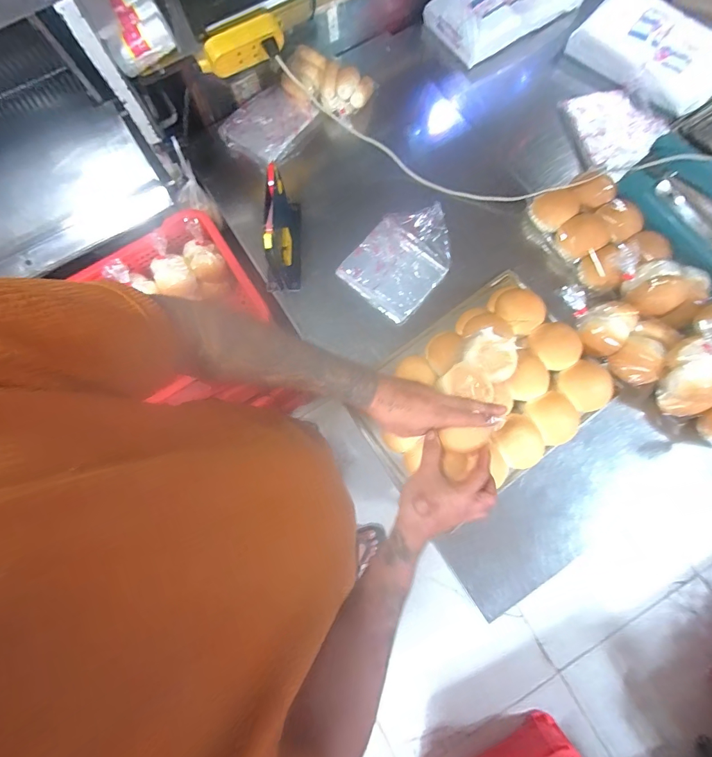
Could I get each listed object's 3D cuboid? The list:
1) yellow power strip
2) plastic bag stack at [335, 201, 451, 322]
[{"bbox_3d":[-0.218,-0.629,0.716,0.164,0.064,0.034,-27,77,-4],"label":"yellow power strip"},{"bbox_3d":[0.097,-0.252,0.778,0.185,0.047,0.227,43,83,9],"label":"plastic bag stack"}]

